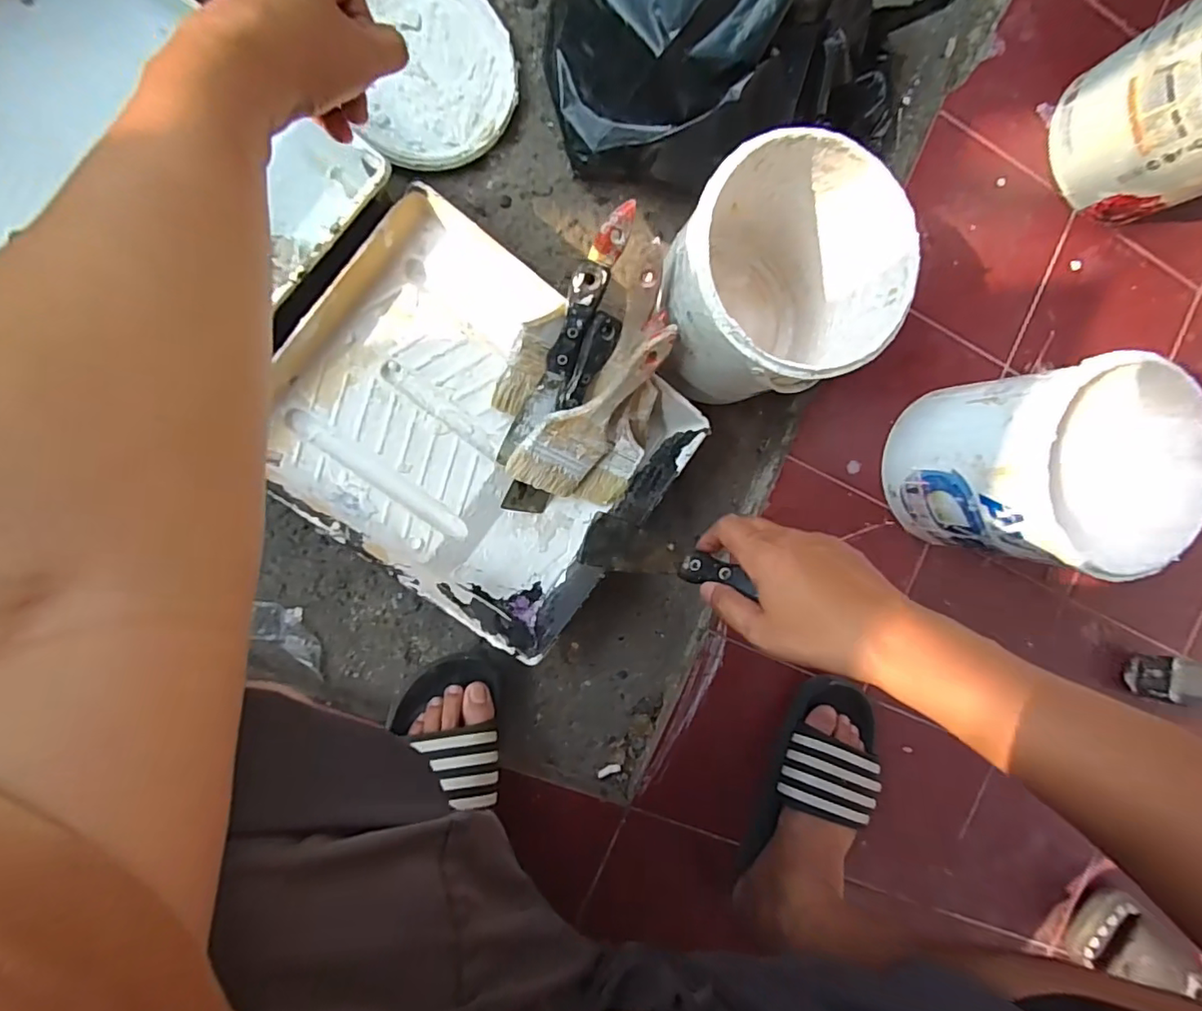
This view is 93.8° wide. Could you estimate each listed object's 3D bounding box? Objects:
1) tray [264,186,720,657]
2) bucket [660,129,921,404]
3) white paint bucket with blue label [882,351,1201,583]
[{"bbox_3d":[-0.112,-0.063,0.534,0.343,0.085,0.292,39,85,-9],"label":"tray"},{"bbox_3d":[0.142,-0.193,0.515,0.175,0.191,0.180,0,92,-10],"label":"bucket"},{"bbox_3d":[0.401,-0.034,0.534,0.162,0.188,0.166,-1,94,-11],"label":"white paint bucket with blue label"}]

